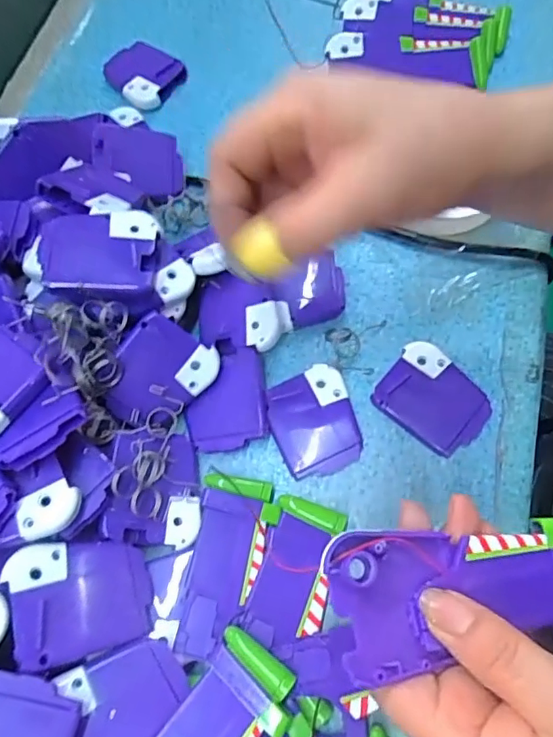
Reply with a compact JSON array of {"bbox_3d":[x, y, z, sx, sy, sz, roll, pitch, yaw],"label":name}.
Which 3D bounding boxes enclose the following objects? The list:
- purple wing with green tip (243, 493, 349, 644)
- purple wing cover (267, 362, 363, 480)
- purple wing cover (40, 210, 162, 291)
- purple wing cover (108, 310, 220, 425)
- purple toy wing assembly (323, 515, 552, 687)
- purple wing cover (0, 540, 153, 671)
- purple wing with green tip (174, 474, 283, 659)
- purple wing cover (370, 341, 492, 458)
[{"bbox_3d":[0.011,0.104,0.274,0.037,0.017,0.067,14,69,9],"label":"purple wing with green tip"},{"bbox_3d":[0.022,0.031,0.310,0.048,0.005,0.061,-20,68,-5],"label":"purple wing cover"},{"bbox_3d":[-0.097,-0.065,0.288,0.060,0.013,0.049,-6,67,3],"label":"purple wing cover"},{"bbox_3d":[-0.068,0.003,0.297,0.062,0.012,0.051,-46,110,-2],"label":"purple wing cover"},{"bbox_3d":[0.078,0.090,0.210,0.118,0.010,0.051,2,67,-13],"label":"purple toy wing assembly"},{"bbox_3d":[-0.090,0.106,0.246,0.062,0.006,0.052,0,59,-35],"label":"purple wing cover"},{"bbox_3d":[-0.025,0.100,0.271,0.041,0.012,0.086,6,68,5],"label":"purple wing with green tip"},{"bbox_3d":[0.093,0.017,0.310,0.061,0.006,0.051,42,75,17],"label":"purple wing cover"}]

